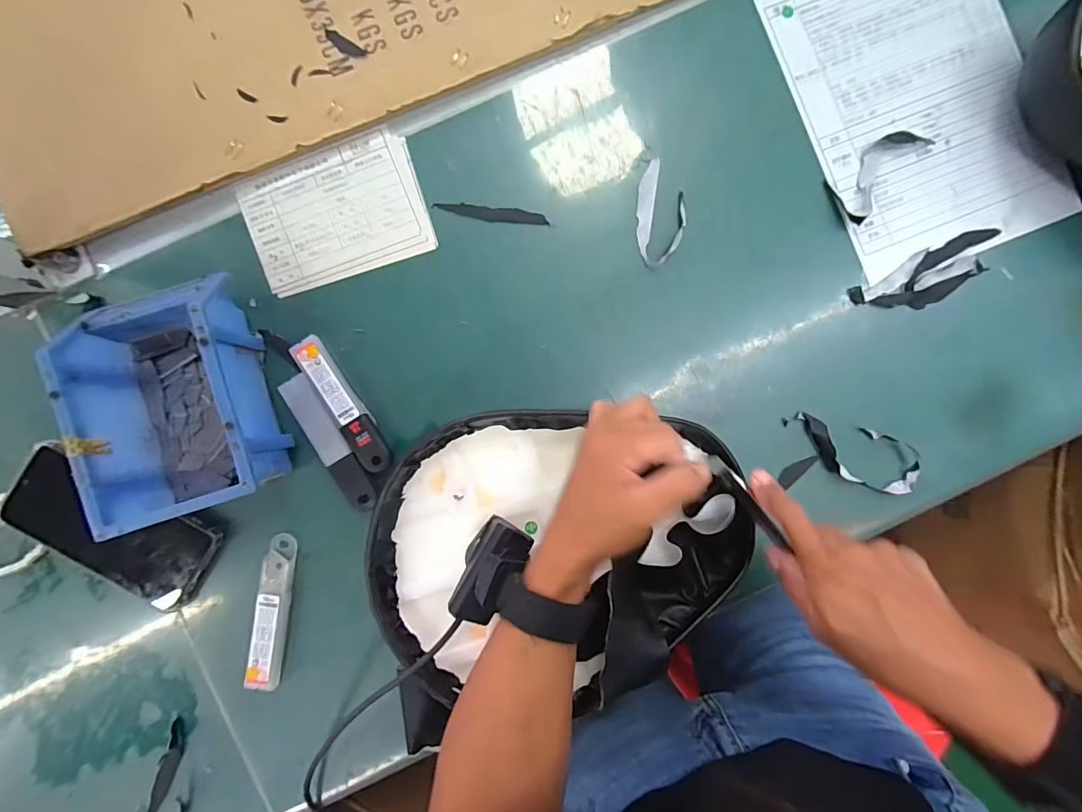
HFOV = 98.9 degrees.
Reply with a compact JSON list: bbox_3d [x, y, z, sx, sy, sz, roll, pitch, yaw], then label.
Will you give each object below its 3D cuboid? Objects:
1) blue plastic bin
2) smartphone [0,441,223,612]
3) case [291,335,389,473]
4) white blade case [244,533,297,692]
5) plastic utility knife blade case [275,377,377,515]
[{"bbox_3d":[-0.281,-0.005,0.356,0.110,0.075,0.170,-18,91,-2],"label":"blue plastic bin"},{"bbox_3d":[-0.356,0.103,0.385,0.160,0.018,0.082,29,89,-2],"label":"smartphone"},{"bbox_3d":[-0.167,-0.002,0.393,0.027,0.010,0.125,-31,92,-2],"label":"case"},{"bbox_3d":[-0.227,0.174,0.392,0.024,0.018,0.124,7,90,-2],"label":"white blade case"},{"bbox_3d":[-0.178,0.032,0.392,0.026,0.008,0.125,-32,92,-1],"label":"plastic utility knife blade case"}]

